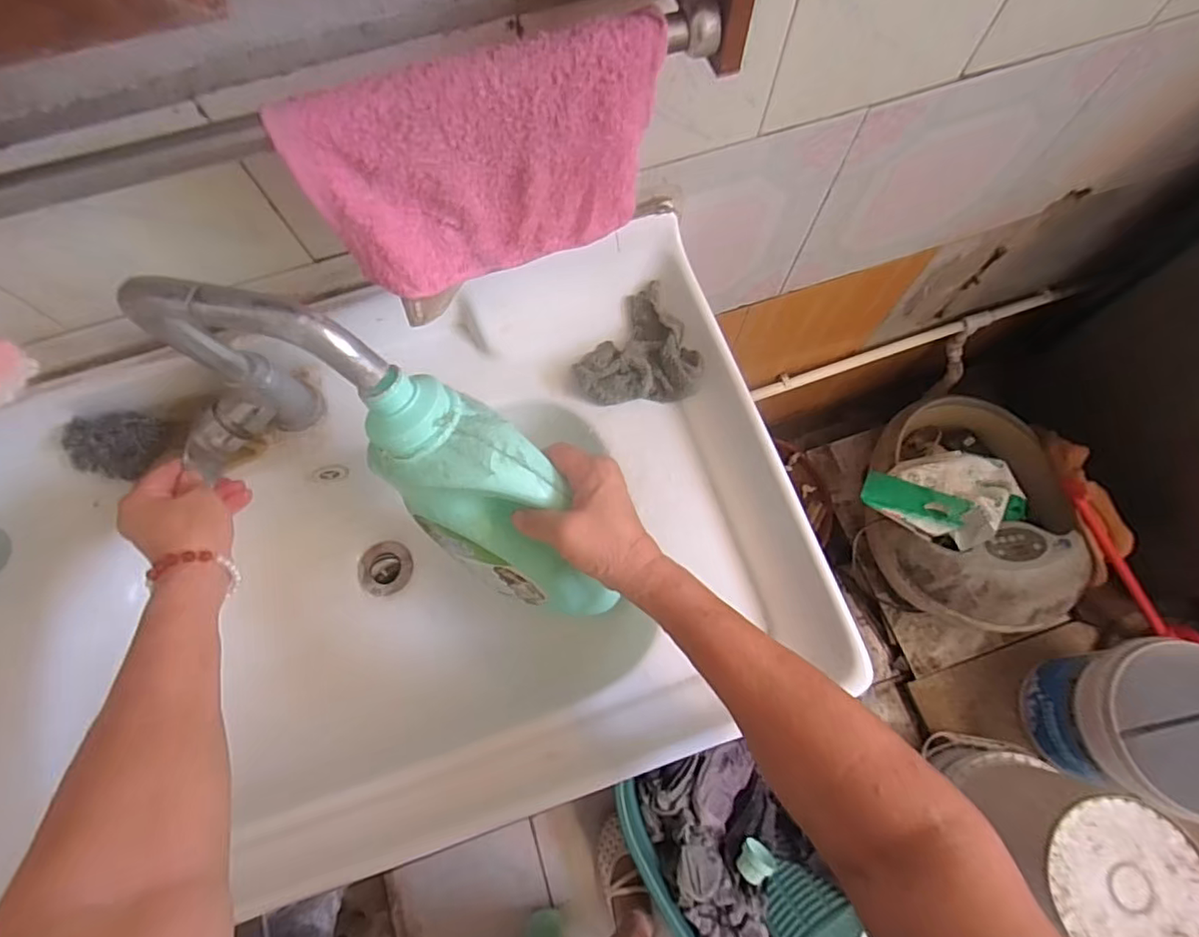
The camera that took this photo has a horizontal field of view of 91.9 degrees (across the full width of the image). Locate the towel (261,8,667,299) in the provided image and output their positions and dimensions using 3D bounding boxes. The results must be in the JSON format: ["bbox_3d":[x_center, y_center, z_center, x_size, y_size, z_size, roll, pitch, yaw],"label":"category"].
[{"bbox_3d":[-0.065,-0.182,0.358,0.200,0.132,0.038,-24,72,-6],"label":"towel"}]

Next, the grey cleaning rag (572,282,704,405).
[{"bbox_3d":[0.031,-0.108,0.551,0.107,0.034,0.114,-26,73,-7],"label":"grey cleaning rag"}]

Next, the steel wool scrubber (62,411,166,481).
[{"bbox_3d":[-0.436,-0.024,0.517,0.068,0.036,0.058,9,72,5],"label":"steel wool scrubber"}]

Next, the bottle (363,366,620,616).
[{"bbox_3d":[-0.070,0.039,0.423,0.093,0.250,0.065,-36,43,-10],"label":"bottle"}]

